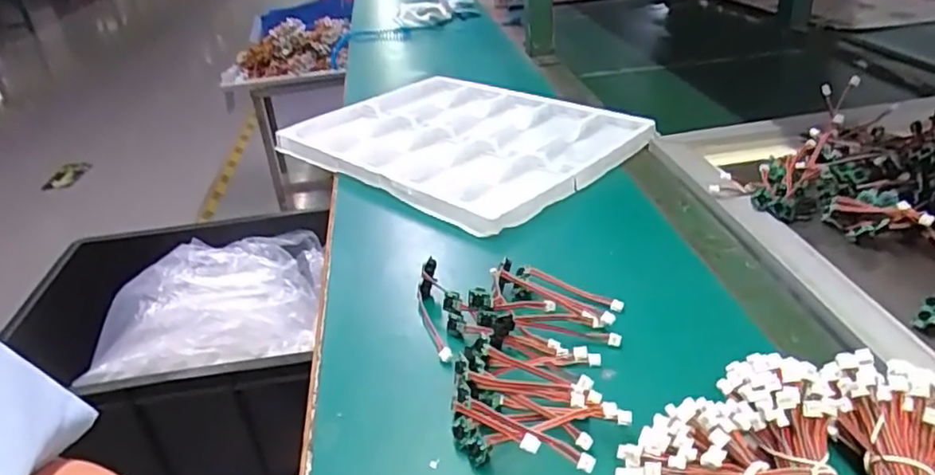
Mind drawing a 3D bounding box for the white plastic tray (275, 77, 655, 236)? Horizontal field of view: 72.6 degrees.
[{"bbox_3d":[-0.022,-0.122,0.758,0.398,0.025,0.280,23,39,38],"label":"white plastic tray"}]

